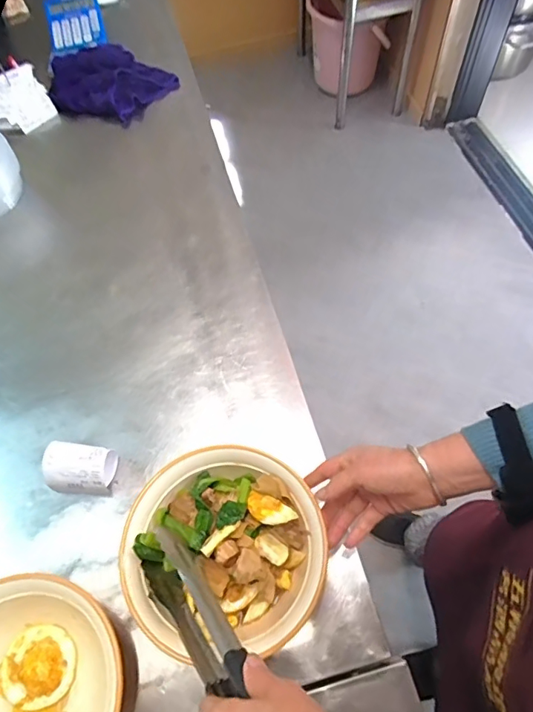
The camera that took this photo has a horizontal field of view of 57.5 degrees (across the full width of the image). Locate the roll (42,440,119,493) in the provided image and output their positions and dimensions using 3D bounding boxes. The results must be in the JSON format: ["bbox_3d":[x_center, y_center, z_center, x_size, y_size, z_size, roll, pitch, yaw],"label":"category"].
[{"bbox_3d":[-0.235,0.143,0.618,0.085,0.050,0.053,4,62,6],"label":"roll"}]

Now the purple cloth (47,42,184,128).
[{"bbox_3d":[-0.330,-0.566,0.989,0.252,0.058,0.176,23,65,15],"label":"purple cloth"}]

